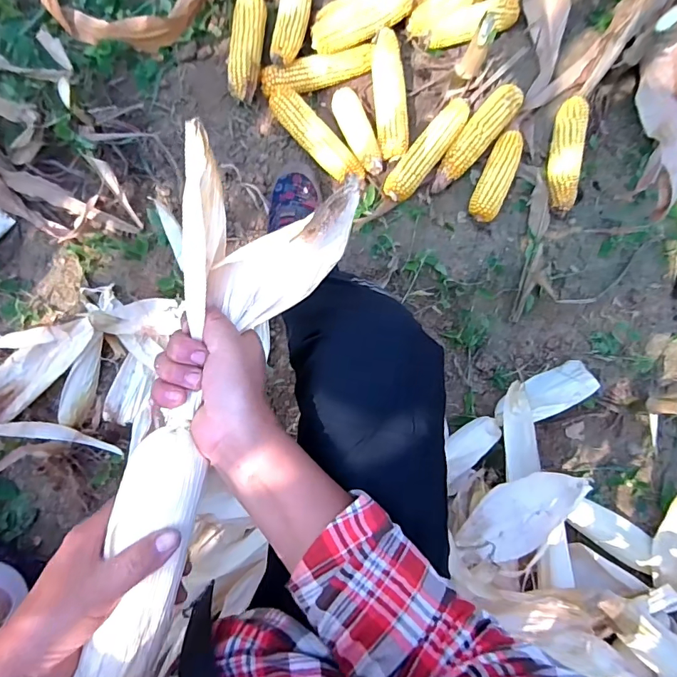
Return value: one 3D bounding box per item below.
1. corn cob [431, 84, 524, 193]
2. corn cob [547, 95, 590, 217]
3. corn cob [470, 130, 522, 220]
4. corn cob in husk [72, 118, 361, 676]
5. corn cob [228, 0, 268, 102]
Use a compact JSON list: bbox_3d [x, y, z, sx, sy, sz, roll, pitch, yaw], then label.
[{"bbox_3d":[0.236,-0.349,0.785,0.054,0.049,0.210,41,84,-5],"label":"corn cob"},{"bbox_3d":[0.406,-0.329,0.805,0.054,0.048,0.207,10,83,-5],"label":"corn cob"},{"bbox_3d":[0.275,-0.281,0.782,0.051,0.048,0.156,22,82,-3],"label":"corn cob"},{"bbox_3d":[-0.096,0.069,0.319,0.125,0.051,0.407,14,81,-7],"label":"corn cob in husk"},{"bbox_3d":[-0.158,-0.495,0.767,0.057,0.045,0.184,7,83,-5],"label":"corn cob"}]

